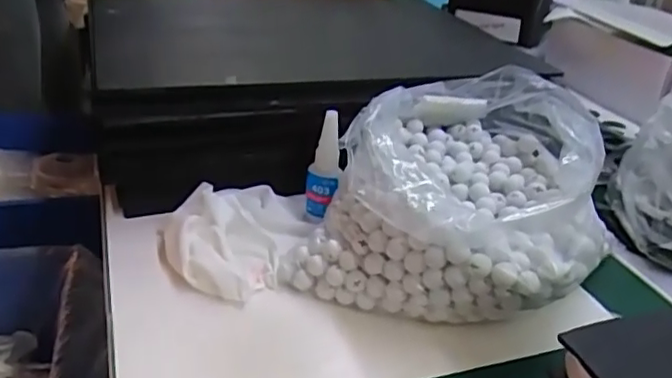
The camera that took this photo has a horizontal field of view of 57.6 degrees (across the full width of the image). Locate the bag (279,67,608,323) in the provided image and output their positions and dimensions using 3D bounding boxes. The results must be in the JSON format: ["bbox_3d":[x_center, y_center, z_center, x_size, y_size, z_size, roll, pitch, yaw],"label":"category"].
[{"bbox_3d":[0.112,0.000,0.517,0.202,0.137,0.246,20,32,24],"label":"bag"}]

